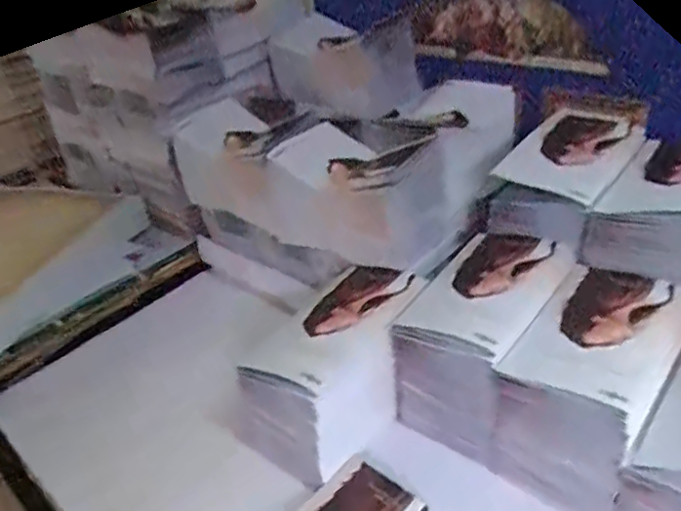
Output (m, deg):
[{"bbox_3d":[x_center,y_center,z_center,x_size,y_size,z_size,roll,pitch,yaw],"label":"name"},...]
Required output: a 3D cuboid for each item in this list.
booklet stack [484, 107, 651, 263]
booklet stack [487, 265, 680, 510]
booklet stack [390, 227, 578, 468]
[{"bbox_3d":[0.250,-0.088,0.653,0.111,0.071,0.185,20,42,36],"label":"booklet stack"},{"bbox_3d":[0.224,0.113,0.542,0.108,0.131,0.178,18,40,34],"label":"booklet stack"},{"bbox_3d":[0.147,0.080,0.603,0.110,0.136,0.177,21,42,37],"label":"booklet stack"}]

